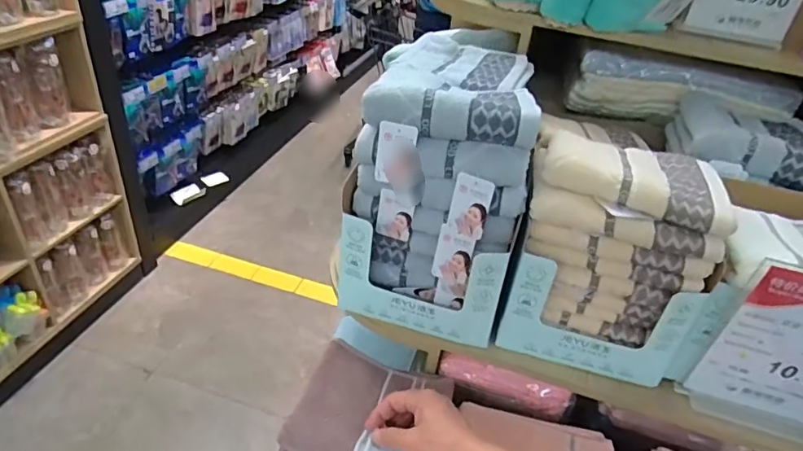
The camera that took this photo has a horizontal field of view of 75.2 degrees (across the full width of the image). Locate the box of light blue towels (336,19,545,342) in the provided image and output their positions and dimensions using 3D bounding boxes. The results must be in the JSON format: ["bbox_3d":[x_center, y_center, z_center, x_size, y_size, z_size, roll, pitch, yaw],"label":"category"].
[{"bbox_3d":[0.065,-0.087,0.719,0.206,0.284,0.373,12,36,6],"label":"box of light blue towels"}]

